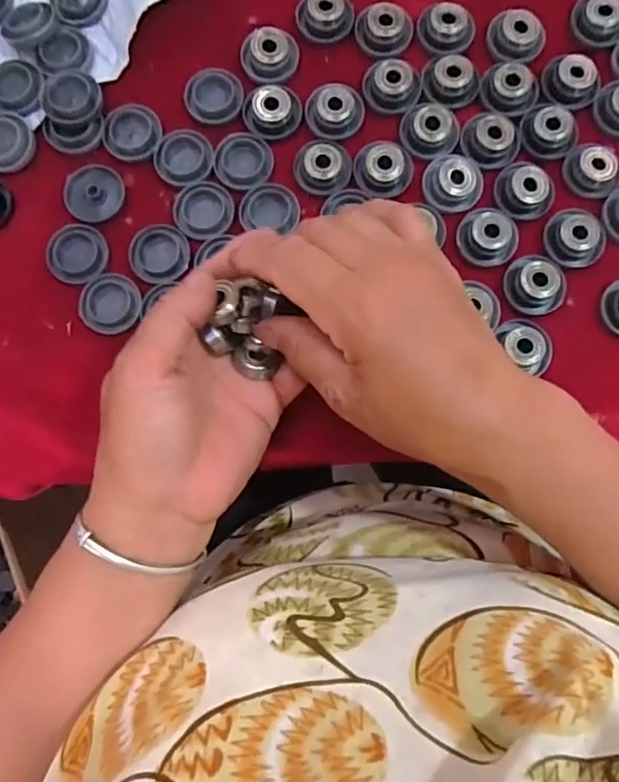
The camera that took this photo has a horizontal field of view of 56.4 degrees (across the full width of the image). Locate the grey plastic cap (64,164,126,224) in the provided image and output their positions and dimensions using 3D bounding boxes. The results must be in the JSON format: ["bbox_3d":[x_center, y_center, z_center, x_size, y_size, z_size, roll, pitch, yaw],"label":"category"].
[{"bbox_3d":[-0.123,-0.113,0.327,0.033,0.004,0.033,0,84,-1],"label":"grey plastic cap"}]

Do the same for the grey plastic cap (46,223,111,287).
[{"bbox_3d":[-0.129,-0.076,0.321,0.031,0.004,0.033,0,84,-1],"label":"grey plastic cap"}]

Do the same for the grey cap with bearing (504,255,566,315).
[{"bbox_3d":[0.125,-0.059,0.315,0.032,0.014,0.029,-3,84,-2],"label":"grey cap with bearing"}]

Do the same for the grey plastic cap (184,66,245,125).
[{"bbox_3d":[-0.055,-0.173,0.336,0.032,0.004,0.032,-3,79,-1],"label":"grey plastic cap"}]

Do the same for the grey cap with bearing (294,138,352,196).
[{"bbox_3d":[0.008,-0.128,0.326,0.031,0.009,0.030,0,84,-1],"label":"grey cap with bearing"}]

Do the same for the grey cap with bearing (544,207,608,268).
[{"bbox_3d":[0.150,-0.087,0.320,0.035,0.014,0.030,-32,85,-4],"label":"grey cap with bearing"}]

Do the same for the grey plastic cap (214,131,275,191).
[{"bbox_3d":[-0.038,-0.131,0.330,0.033,0.004,0.034,0,84,-1],"label":"grey plastic cap"}]

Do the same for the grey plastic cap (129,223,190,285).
[{"bbox_3d":[-0.083,-0.076,0.319,0.031,0.009,0.031,0,84,-1],"label":"grey plastic cap"}]

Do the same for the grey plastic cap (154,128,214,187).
[{"bbox_3d":[-0.072,-0.134,0.329,0.032,0.004,0.031,0,84,-1],"label":"grey plastic cap"}]

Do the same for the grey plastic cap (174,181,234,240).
[{"bbox_3d":[-0.059,-0.102,0.323,0.031,0.004,0.035,-28,81,-6],"label":"grey plastic cap"}]

